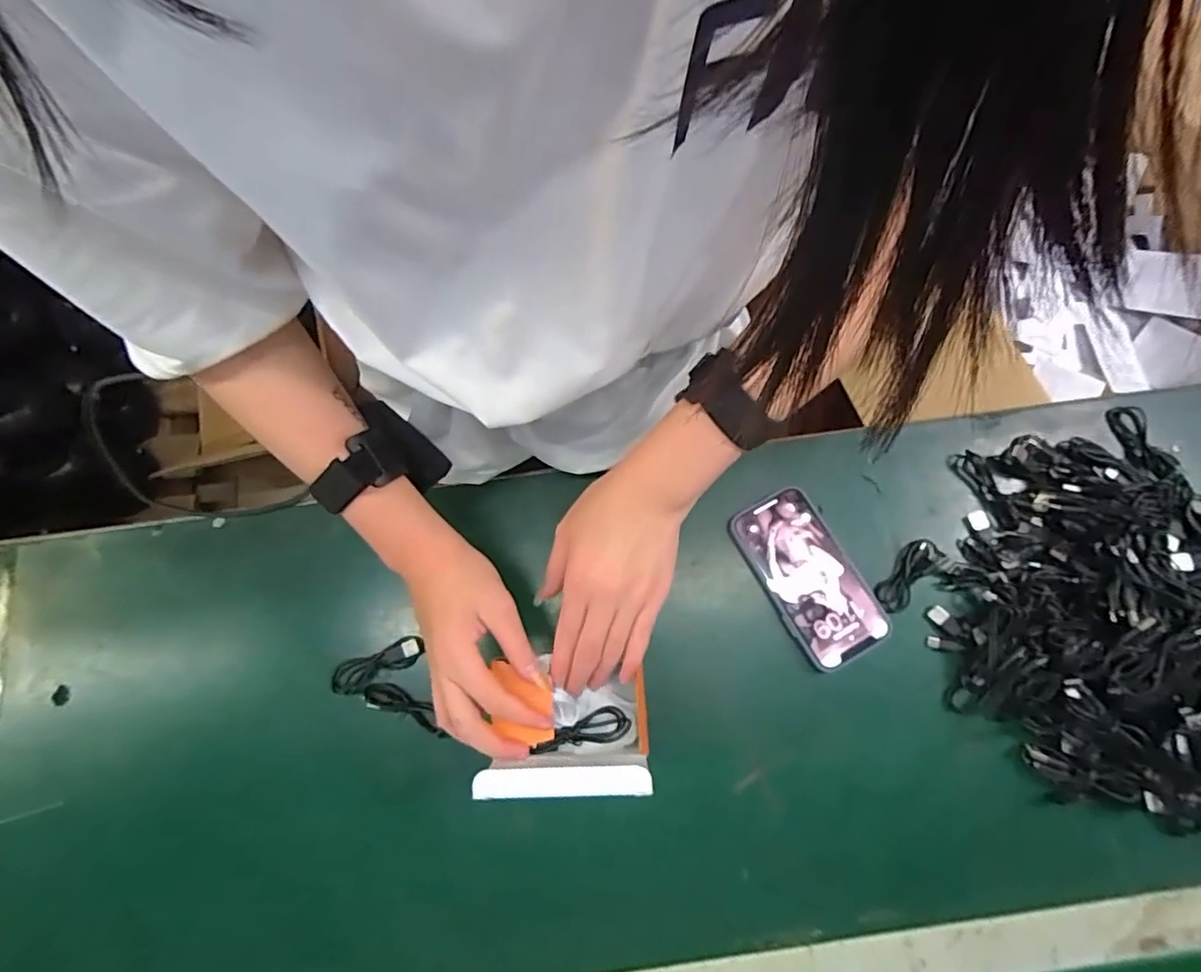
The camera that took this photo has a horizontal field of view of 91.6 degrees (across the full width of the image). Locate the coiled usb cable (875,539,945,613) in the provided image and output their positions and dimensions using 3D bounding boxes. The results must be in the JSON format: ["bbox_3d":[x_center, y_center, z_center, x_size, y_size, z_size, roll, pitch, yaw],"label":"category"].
[{"bbox_3d":[0.261,0.077,0.497,0.027,0.017,0.072,36,80,8],"label":"coiled usb cable"}]

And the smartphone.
[{"bbox_3d":[0.178,0.077,0.501,0.076,0.016,0.149,-29,78,-6],"label":"smartphone"}]

